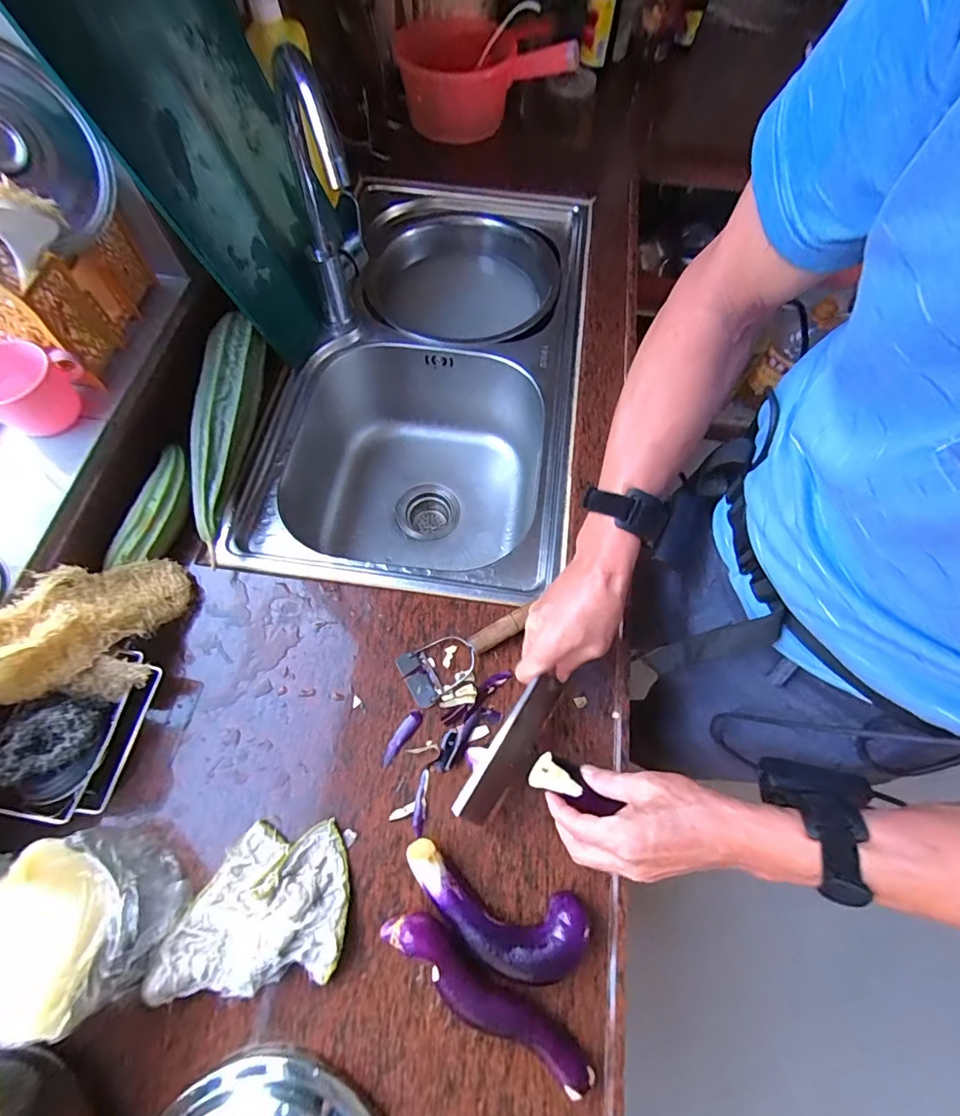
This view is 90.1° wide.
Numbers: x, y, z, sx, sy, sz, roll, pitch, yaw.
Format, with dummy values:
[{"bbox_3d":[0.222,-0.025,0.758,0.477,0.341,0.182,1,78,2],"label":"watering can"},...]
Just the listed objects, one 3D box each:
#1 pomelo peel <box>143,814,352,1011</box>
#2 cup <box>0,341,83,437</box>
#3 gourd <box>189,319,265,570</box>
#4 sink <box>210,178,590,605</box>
[{"bbox_3d":[-0.190,0.299,0.414,0.145,0.029,0.115,-1,66,-3],"label":"pomelo peel"},{"bbox_3d":[-0.491,-0.190,0.517,0.088,0.062,0.093,1,66,-2],"label":"cup"},{"bbox_3d":[-0.313,-0.157,0.582,0.056,0.059,0.304,0,66,-2],"label":"gourd"},{"bbox_3d":[-0.070,-0.265,0.790,0.402,0.230,0.744,9,66,2],"label":"sink"}]

